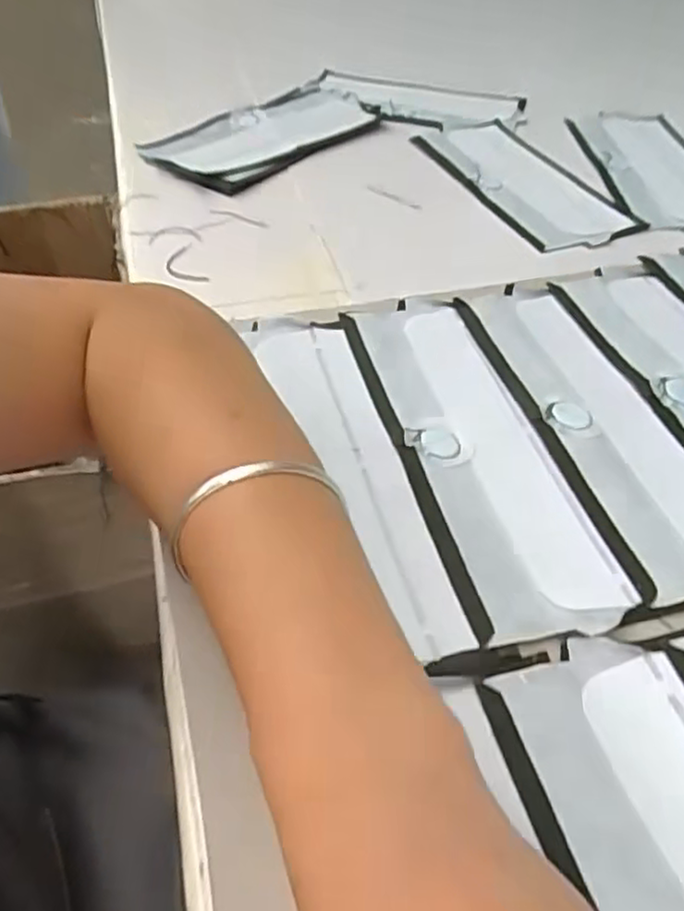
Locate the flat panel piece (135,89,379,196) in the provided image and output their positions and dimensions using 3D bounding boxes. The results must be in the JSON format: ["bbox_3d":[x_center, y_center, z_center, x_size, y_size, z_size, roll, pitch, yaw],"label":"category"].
[{"bbox_3d":[-0.073,-0.318,0.689,0.233,0.023,0.121,-35,56,-29],"label":"flat panel piece"}]

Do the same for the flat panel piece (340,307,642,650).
[{"bbox_3d":[0.066,-0.006,0.367,0.077,0.010,0.225,-11,47,-10],"label":"flat panel piece"}]

